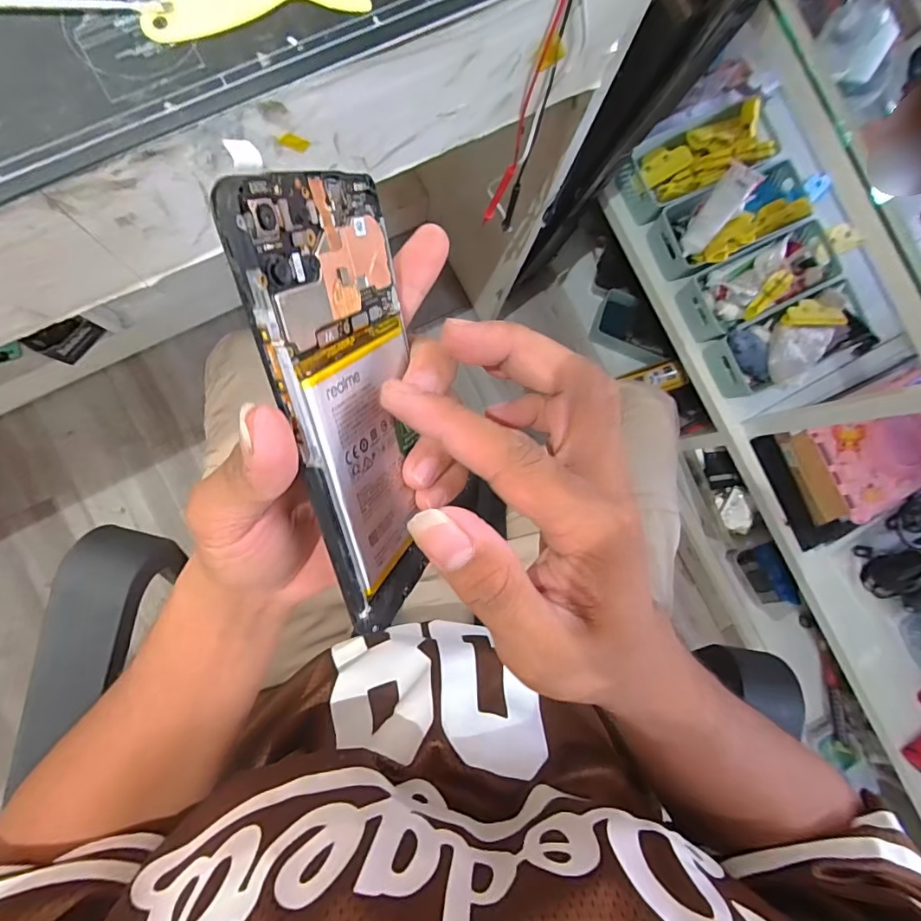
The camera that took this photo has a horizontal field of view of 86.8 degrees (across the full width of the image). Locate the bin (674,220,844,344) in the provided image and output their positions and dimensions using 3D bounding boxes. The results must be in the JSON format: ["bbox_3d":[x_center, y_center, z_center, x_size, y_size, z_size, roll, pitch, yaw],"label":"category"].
[{"bbox_3d":[0.476,-0.285,0.767,0.238,0.077,0.101,-25,90,-7],"label":"bin"}]

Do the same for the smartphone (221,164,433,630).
[{"bbox_3d":[-0.035,-0.015,0.178,0.005,0.070,0.154,4,119,25],"label":"smartphone"}]

